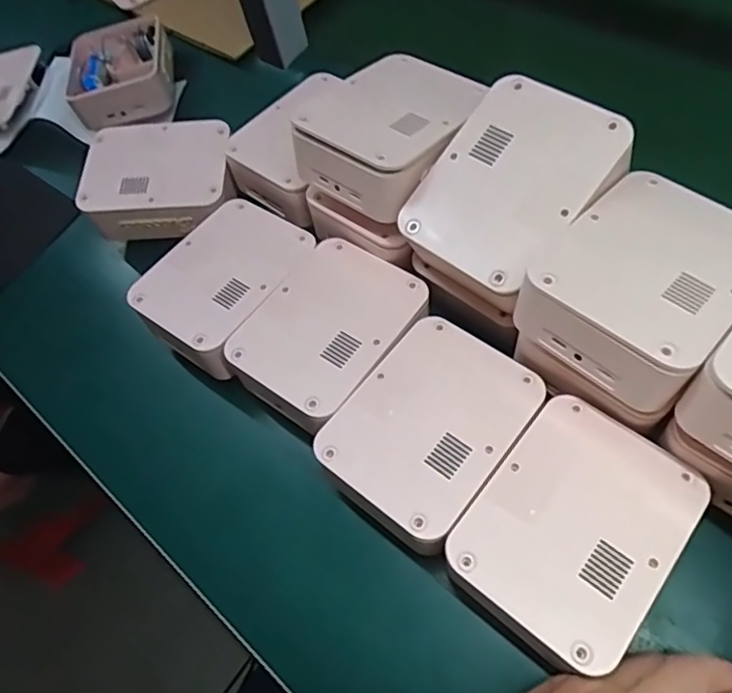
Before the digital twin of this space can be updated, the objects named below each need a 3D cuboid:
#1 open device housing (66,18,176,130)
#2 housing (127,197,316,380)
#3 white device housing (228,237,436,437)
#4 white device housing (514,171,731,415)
[{"bbox_3d":[-0.254,-0.287,0.603,0.102,0.040,0.122,-18,60,1],"label":"open device housing"},{"bbox_3d":[-0.110,-0.050,0.453,0.103,0.042,0.135,27,67,22],"label":"housing"},{"bbox_3d":[-0.025,-0.007,0.418,0.101,0.046,0.132,33,69,24],"label":"white device housing"},{"bbox_3d":[0.158,-0.038,0.325,0.096,0.039,0.124,37,67,25],"label":"white device housing"}]

